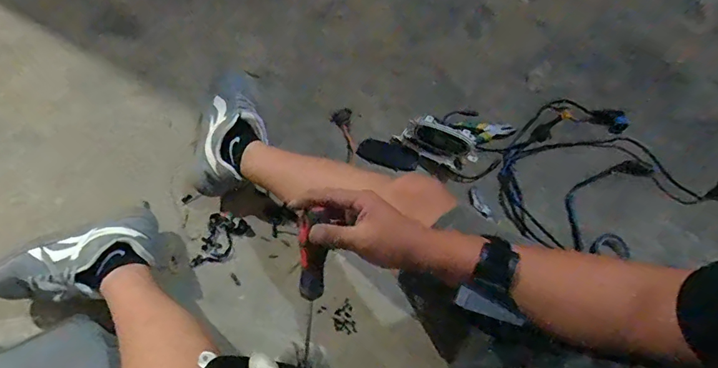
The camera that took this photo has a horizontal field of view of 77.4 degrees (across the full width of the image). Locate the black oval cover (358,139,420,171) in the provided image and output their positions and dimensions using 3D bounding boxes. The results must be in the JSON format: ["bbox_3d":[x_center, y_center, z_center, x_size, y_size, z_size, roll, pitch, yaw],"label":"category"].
[{"bbox_3d":[0.061,-0.063,0.955,0.126,0.016,0.053,18,90,5],"label":"black oval cover"}]

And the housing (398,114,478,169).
[{"bbox_3d":[0.169,-0.092,0.935,0.156,0.080,0.042,26,30,8],"label":"housing"}]

